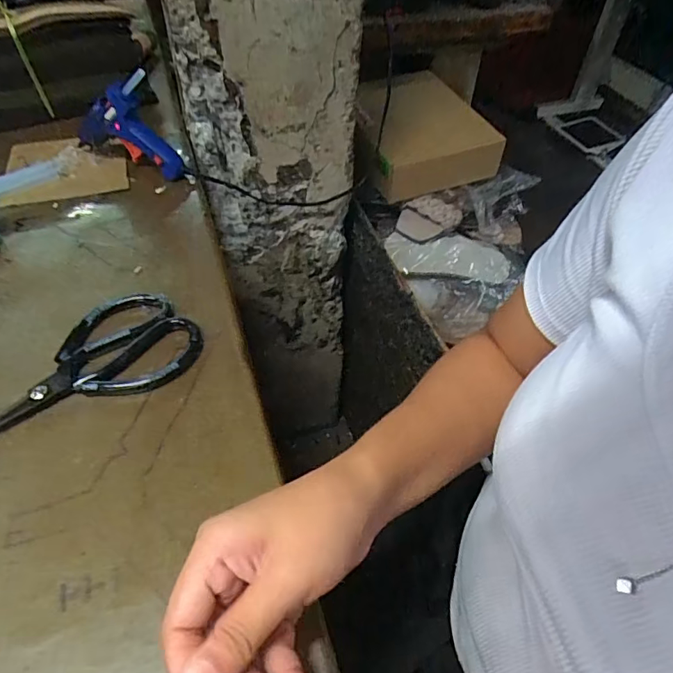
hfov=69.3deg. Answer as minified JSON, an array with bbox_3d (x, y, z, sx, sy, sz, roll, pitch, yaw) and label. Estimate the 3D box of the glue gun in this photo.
[{"bbox_3d":[-0.237,-0.239,0.543,0.137,0.103,0.043,29,52,21],"label":"glue gun"}]

